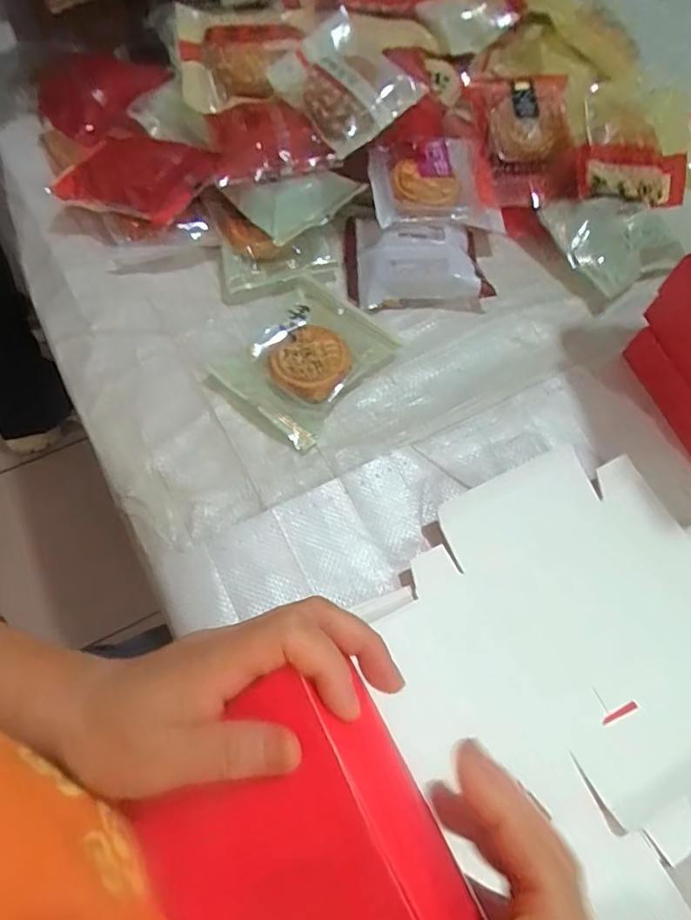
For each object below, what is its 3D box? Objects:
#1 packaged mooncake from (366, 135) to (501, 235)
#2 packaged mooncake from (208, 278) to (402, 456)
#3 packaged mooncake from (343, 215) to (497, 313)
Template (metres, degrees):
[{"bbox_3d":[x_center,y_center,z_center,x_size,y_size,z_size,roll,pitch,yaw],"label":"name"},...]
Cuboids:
[{"bbox_3d":[0.083,-0.265,0.544,0.121,0.033,0.086,-7,90,-5],"label":"packaged mooncake"},{"bbox_3d":[-0.035,-0.089,0.490,0.109,0.031,0.126,39,72,14],"label":"packaged mooncake"},{"bbox_3d":[0.066,-0.187,0.532,0.126,0.034,0.094,0,67,-1],"label":"packaged mooncake"}]

